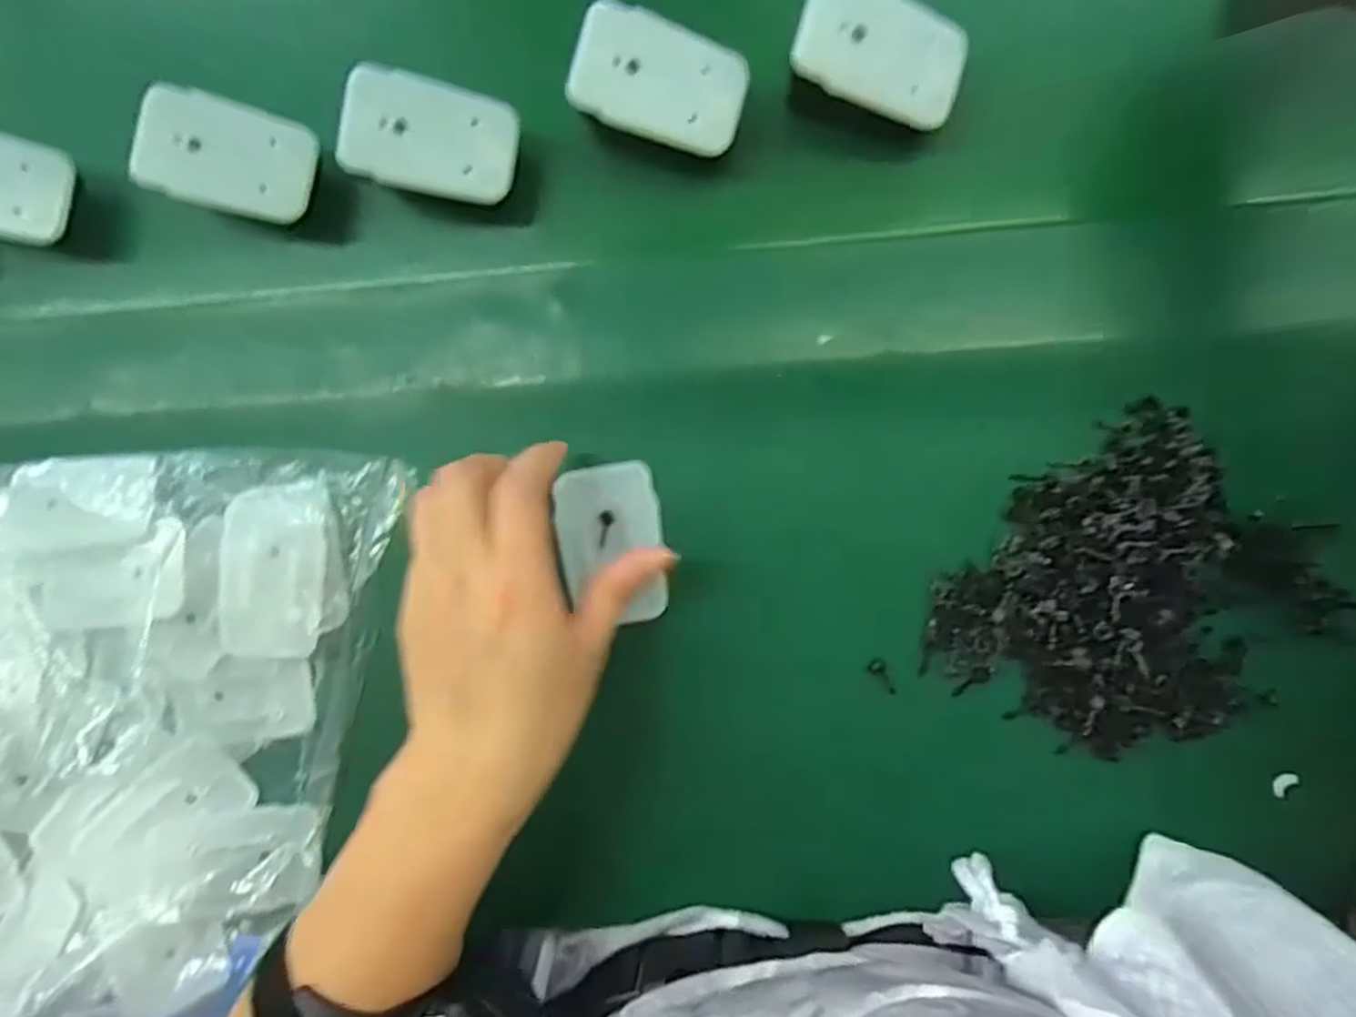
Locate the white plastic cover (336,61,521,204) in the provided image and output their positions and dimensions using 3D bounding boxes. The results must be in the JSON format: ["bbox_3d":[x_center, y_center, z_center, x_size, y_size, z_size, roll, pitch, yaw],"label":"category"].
[{"bbox_3d":[-0.102,-0.154,0.292,0.067,0.006,0.045,8,92,-17],"label":"white plastic cover"}]

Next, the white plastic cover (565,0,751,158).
[{"bbox_3d":[-0.007,-0.172,0.283,0.069,0.005,0.045,15,90,-13],"label":"white plastic cover"}]

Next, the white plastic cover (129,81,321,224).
[{"bbox_3d":[-0.187,-0.147,0.293,0.064,0.006,0.044,10,90,-17],"label":"white plastic cover"}]

